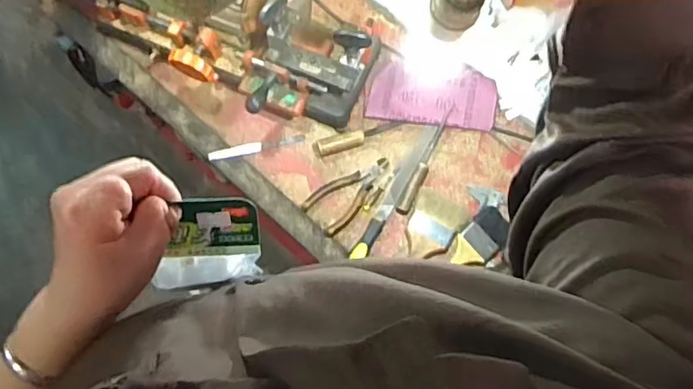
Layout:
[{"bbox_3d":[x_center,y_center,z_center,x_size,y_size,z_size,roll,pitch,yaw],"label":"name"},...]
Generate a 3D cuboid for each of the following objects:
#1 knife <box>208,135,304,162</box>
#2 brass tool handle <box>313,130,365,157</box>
[{"bbox_3d":[-0.144,-0.076,0.905,0.151,0.009,0.017,-13,78,-2],"label":"knife"},{"bbox_3d":[-0.011,-0.079,0.897,0.081,0.022,0.024,-17,78,-3],"label":"brass tool handle"}]

